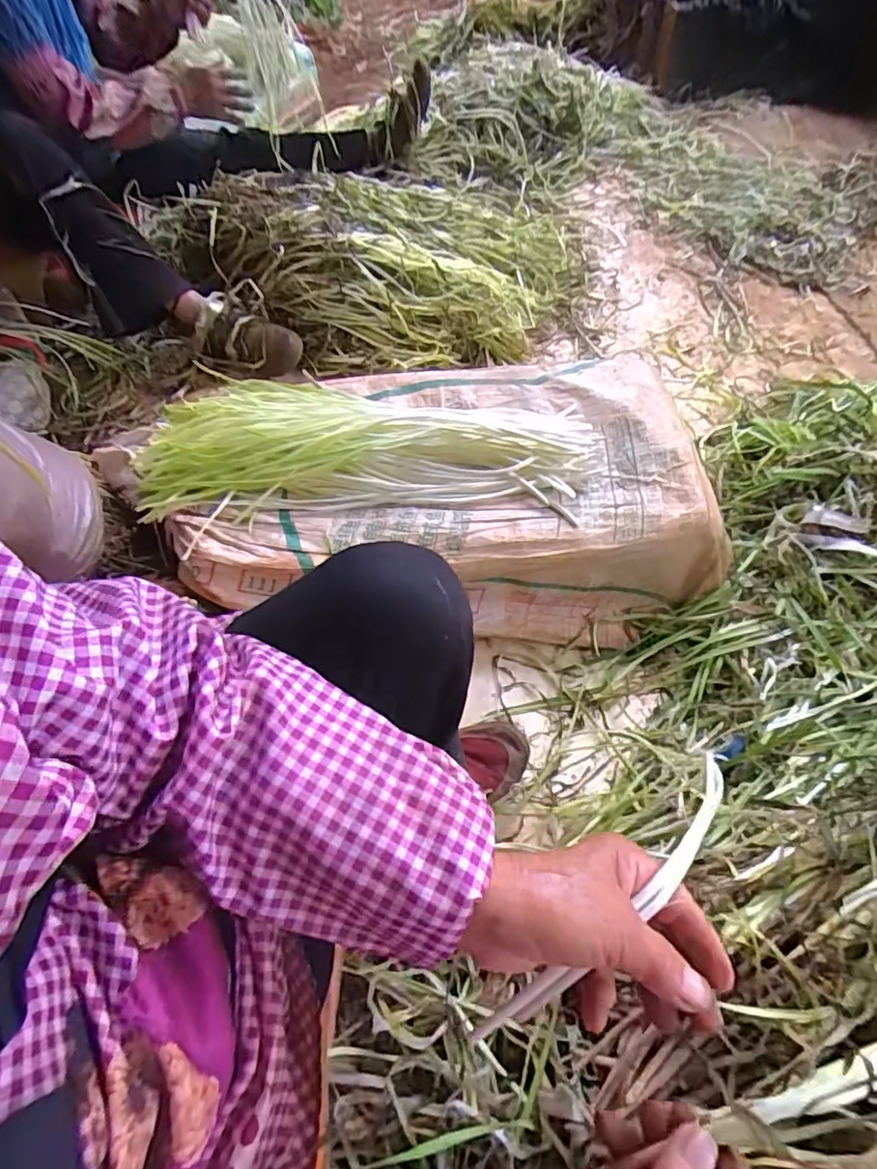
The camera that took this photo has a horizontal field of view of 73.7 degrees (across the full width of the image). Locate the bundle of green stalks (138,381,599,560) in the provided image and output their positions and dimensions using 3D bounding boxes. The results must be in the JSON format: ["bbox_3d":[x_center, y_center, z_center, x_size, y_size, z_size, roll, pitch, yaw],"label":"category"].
[{"bbox_3d":[-0.107,-0.180,0.759,0.603,0.061,0.253,3,58,5],"label":"bundle of green stalks"}]

